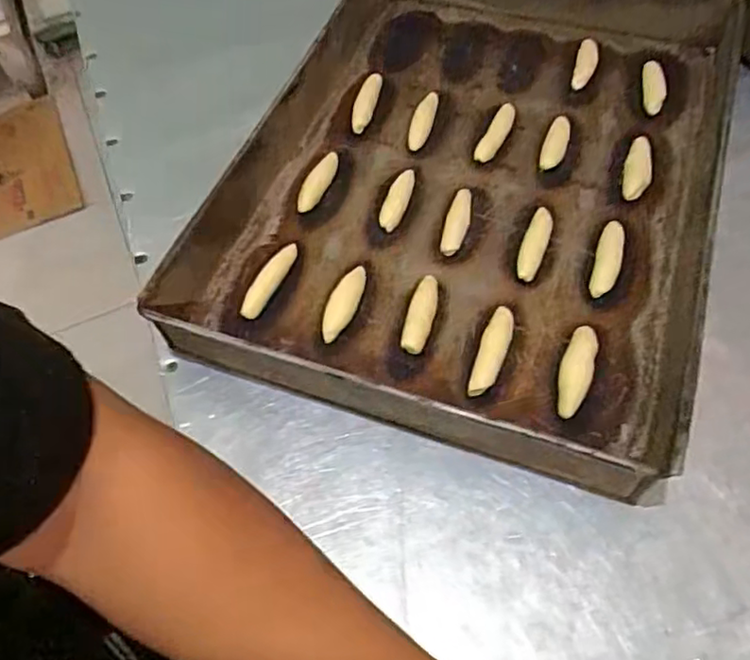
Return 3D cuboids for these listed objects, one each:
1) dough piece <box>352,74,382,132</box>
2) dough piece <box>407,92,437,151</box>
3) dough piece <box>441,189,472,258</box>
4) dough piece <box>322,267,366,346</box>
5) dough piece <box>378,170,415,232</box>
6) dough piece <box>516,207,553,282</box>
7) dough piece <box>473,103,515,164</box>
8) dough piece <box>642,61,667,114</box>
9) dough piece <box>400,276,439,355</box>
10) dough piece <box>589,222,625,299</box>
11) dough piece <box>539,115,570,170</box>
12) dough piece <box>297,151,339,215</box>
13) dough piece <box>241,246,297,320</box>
[{"bbox_3d":[-0.008,-0.220,0.611,0.019,0.012,0.073,10,59,11],"label":"dough piece"},{"bbox_3d":[0.044,-0.196,0.591,0.019,0.008,0.070,11,60,12],"label":"dough piece"},{"bbox_3d":[0.068,-0.090,0.524,0.019,0.008,0.067,10,59,11],"label":"dough piece"},{"bbox_3d":[-0.024,-0.022,0.490,0.020,0.011,0.070,15,60,14],"label":"dough piece"},{"bbox_3d":[0.019,-0.112,0.542,0.019,0.013,0.065,13,60,13],"label":"dough piece"},{"bbox_3d":[0.128,-0.069,0.506,0.019,0.011,0.074,17,61,15],"label":"dough piece"},{"bbox_3d":[0.111,-0.180,0.578,0.018,0.008,0.076,21,62,17],"label":"dough piece"},{"bbox_3d":[0.262,-0.226,0.593,0.021,0.013,0.066,7,59,9],"label":"dough piece"},{"bbox_3d":[0.036,-0.015,0.478,0.017,0.018,0.069,12,60,12],"label":"dough piece"},{"bbox_3d":[0.182,-0.056,0.494,0.020,0.008,0.077,15,61,14],"label":"dough piece"},{"bbox_3d":[0.162,-0.167,0.563,0.020,0.008,0.065,16,61,15],"label":"dough piece"},{"bbox_3d":[-0.051,-0.132,0.560,0.017,0.015,0.071,17,61,15],"label":"dough piece"},{"bbox_3d":[-0.085,-0.041,0.504,0.013,0.012,0.075,21,62,17],"label":"dough piece"}]

